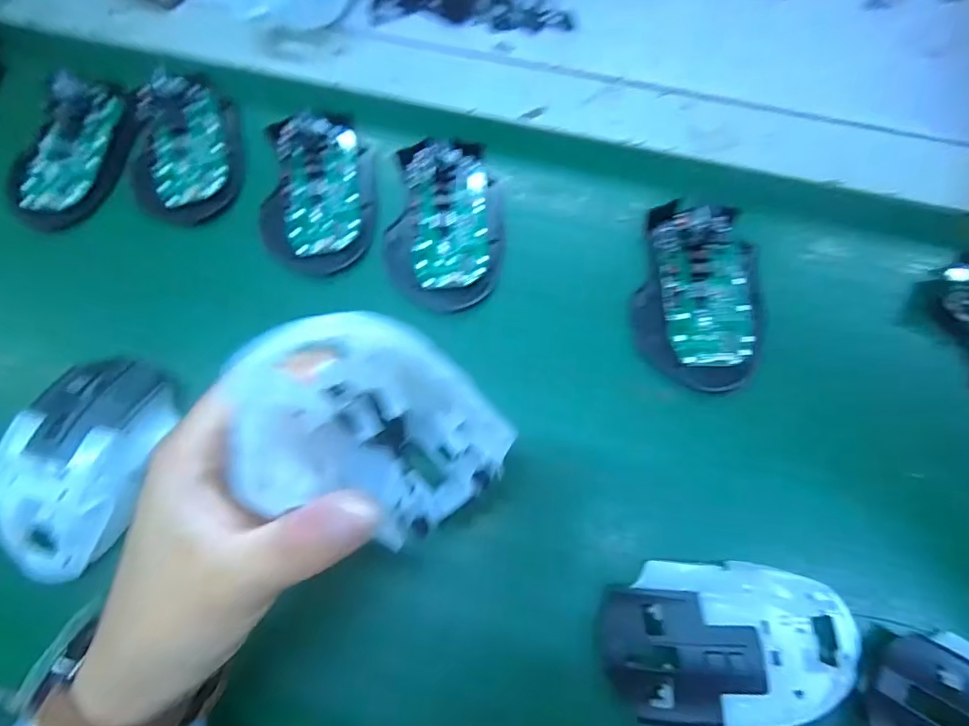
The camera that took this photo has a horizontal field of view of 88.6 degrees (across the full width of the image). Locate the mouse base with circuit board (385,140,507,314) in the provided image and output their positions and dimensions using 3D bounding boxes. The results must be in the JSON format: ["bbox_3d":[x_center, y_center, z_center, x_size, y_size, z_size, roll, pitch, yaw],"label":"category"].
[{"bbox_3d":[-0.024,-0.089,0.314,0.073,0.015,0.113,6,73,4],"label":"mouse base with circuit board"}]

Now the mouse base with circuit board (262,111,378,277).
[{"bbox_3d":[-0.108,-0.112,0.321,0.071,0.015,0.111,0,73,2],"label":"mouse base with circuit board"}]

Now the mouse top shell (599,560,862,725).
[{"bbox_3d":[0.116,0.127,0.229,0.118,0.037,0.064,-2,73,0],"label":"mouse top shell"}]

